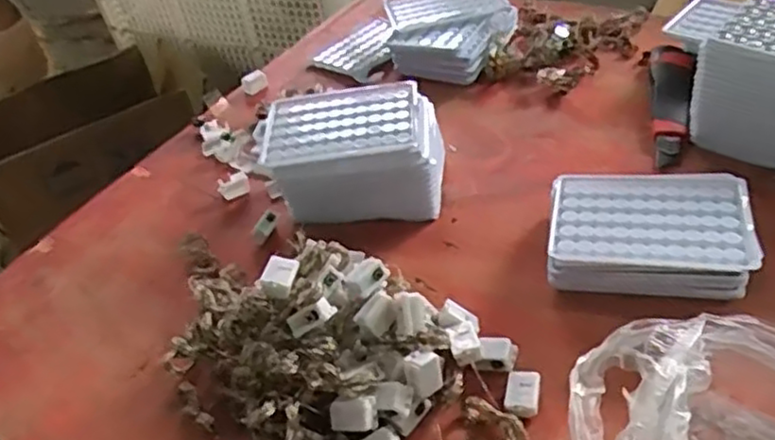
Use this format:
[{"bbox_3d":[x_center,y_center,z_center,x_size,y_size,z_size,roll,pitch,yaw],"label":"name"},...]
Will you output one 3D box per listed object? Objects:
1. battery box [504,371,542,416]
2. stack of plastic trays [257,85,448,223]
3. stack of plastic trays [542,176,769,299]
[{"bbox_3d":[0.085,0.109,0.434,0.021,0.008,0.029,4,44,16],"label":"battery box"},{"bbox_3d":[-0.028,-0.056,0.599,0.147,0.072,0.106,-3,42,7],"label":"stack of plastic trays"},{"bbox_3d":[0.185,0.012,0.498,0.133,0.046,0.097,2,43,13],"label":"stack of plastic trays"}]

